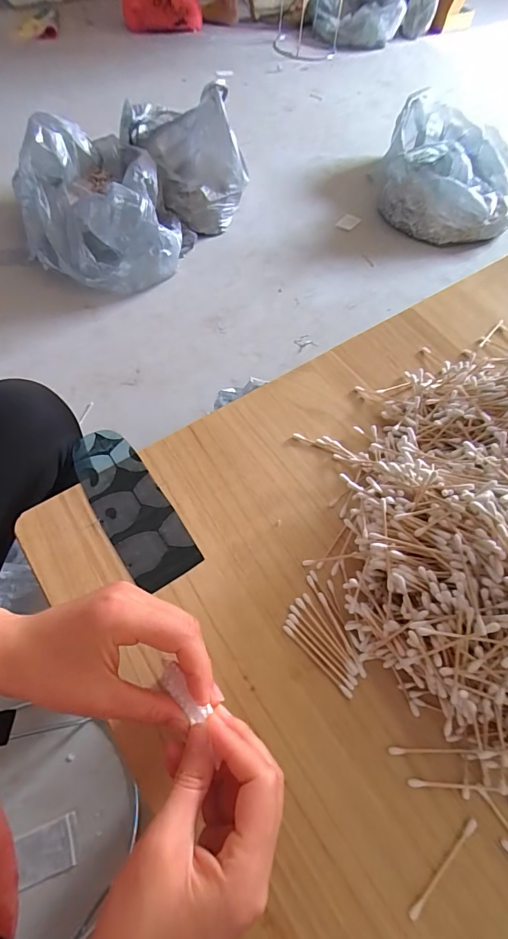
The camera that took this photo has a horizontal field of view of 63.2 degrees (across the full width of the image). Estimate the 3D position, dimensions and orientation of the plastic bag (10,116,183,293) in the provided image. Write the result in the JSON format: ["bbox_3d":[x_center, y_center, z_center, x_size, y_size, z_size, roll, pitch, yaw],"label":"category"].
[{"bbox_3d":[-0.504,-0.844,1.319,0.472,0.263,0.561,-14,63,-10],"label":"plastic bag"}]

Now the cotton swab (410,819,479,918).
[{"bbox_3d":[0.127,0.265,0.274,0.071,0.004,0.007,-37,69,-20],"label":"cotton swab"}]

